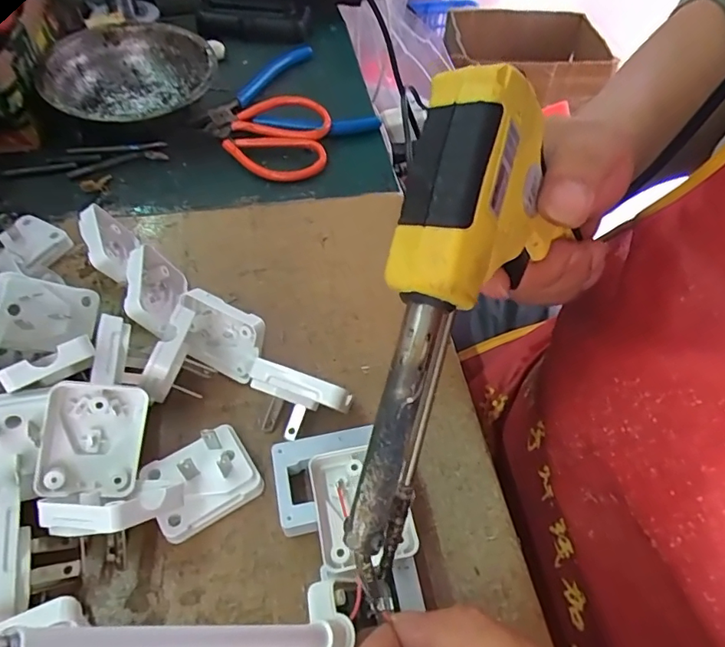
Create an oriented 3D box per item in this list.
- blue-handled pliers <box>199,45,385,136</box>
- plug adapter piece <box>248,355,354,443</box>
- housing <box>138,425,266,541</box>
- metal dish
[{"bbox_3d":[-0.073,-0.187,0.428,0.129,0.014,0.129,-24,59,-19],"label":"blue-handled pliers"},{"bbox_3d":[-0.032,0.041,0.249,0.050,0.036,0.025,18,55,10],"label":"plug adapter piece"},{"bbox_3d":[-0.074,0.073,0.238,0.046,0.016,0.039,-26,60,-20],"label":"housing"},{"bbox_3d":[-0.180,-0.191,0.409,0.127,0.042,0.131,-4,54,-7],"label":"metal dish"}]

